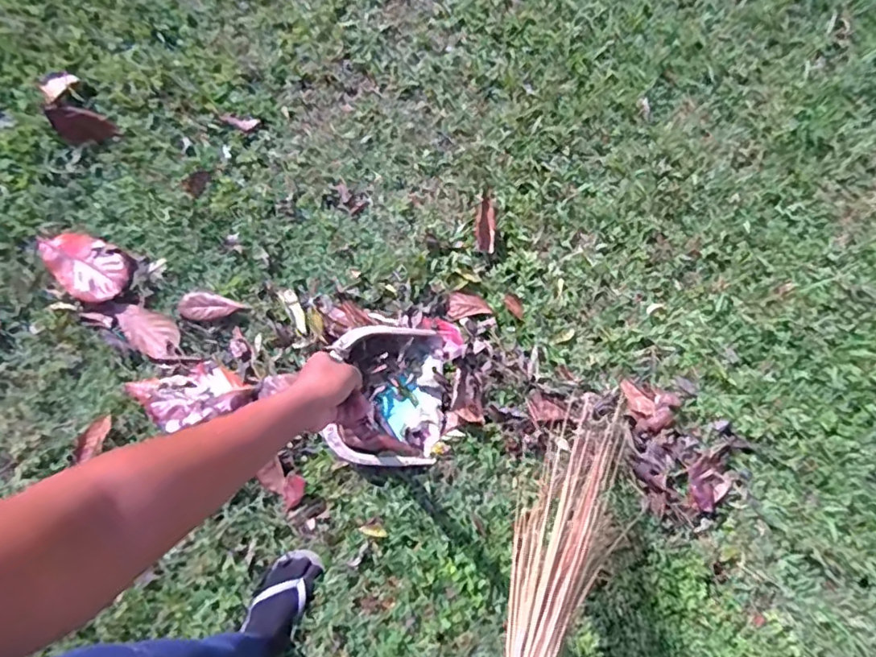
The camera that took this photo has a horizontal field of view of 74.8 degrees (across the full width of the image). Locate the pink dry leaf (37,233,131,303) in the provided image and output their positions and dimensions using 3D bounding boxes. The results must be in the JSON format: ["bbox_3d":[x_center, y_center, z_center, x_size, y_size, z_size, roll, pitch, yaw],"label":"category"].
[{"bbox_3d":[-0.753,-0.133,1.215,0.204,0.017,0.126,26,77,2],"label":"pink dry leaf"}]

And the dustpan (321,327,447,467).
[{"bbox_3d":[-0.095,0.132,1.139,0.213,0.087,0.265,4,79,2],"label":"dustpan"}]

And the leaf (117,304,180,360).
[{"bbox_3d":[-0.606,0.004,1.194,0.133,0.013,0.085,32,77,3],"label":"leaf"}]

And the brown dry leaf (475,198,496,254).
[{"bbox_3d":[0.108,-0.233,1.299,0.046,0.018,0.129,4,77,-3],"label":"brown dry leaf"}]

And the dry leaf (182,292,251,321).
[{"bbox_3d":[-0.476,-0.044,1.207,0.130,0.010,0.060,6,77,-3],"label":"dry leaf"}]

